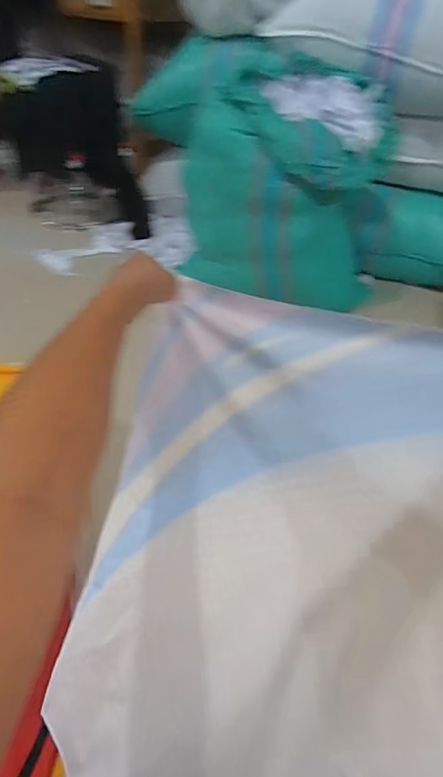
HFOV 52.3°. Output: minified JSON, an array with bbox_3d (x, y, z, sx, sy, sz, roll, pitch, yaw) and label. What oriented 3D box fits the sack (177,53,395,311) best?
[{"bbox_3d":[0.171,-0.568,1.303,0.480,0.526,0.364,35,50,29],"label":"sack"}]

